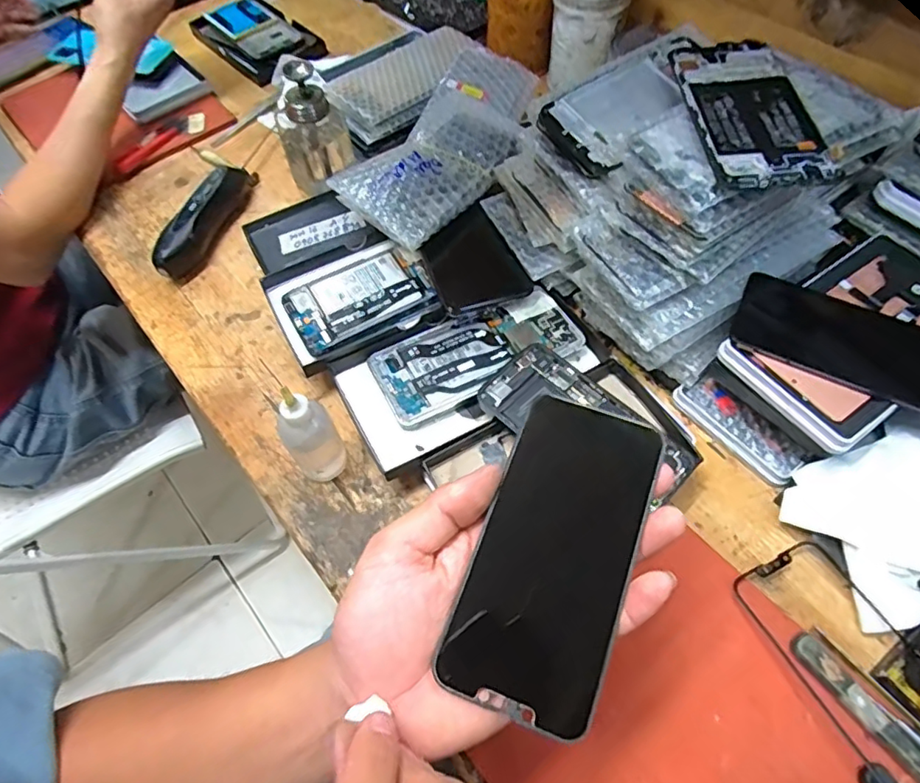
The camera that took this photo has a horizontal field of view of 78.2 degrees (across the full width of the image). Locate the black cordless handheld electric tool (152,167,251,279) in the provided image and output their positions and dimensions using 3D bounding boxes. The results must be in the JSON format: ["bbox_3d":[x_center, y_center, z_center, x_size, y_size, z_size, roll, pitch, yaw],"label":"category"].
[{"bbox_3d":[-0.255,-0.175,0.563,0.024,0.035,0.147,15,61,12],"label":"black cordless handheld electric tool"}]

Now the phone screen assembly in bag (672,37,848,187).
[{"bbox_3d":[0.188,-0.188,0.372,0.069,0.006,0.157,-5,59,1],"label":"phone screen assembly in bag"}]

